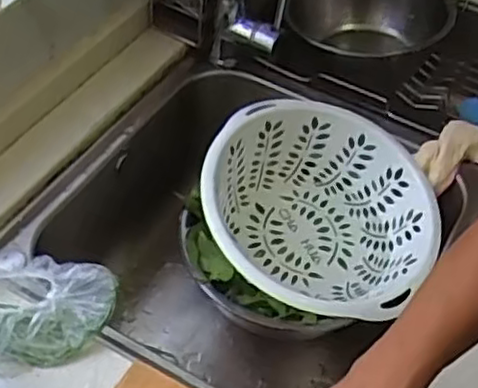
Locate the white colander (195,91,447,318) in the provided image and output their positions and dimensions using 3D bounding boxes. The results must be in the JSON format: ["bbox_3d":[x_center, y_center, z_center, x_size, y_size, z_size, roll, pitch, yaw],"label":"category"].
[{"bbox_3d":[0.095,0.027,0.830,0.264,0.125,0.280,8,50,2],"label":"white colander"}]

